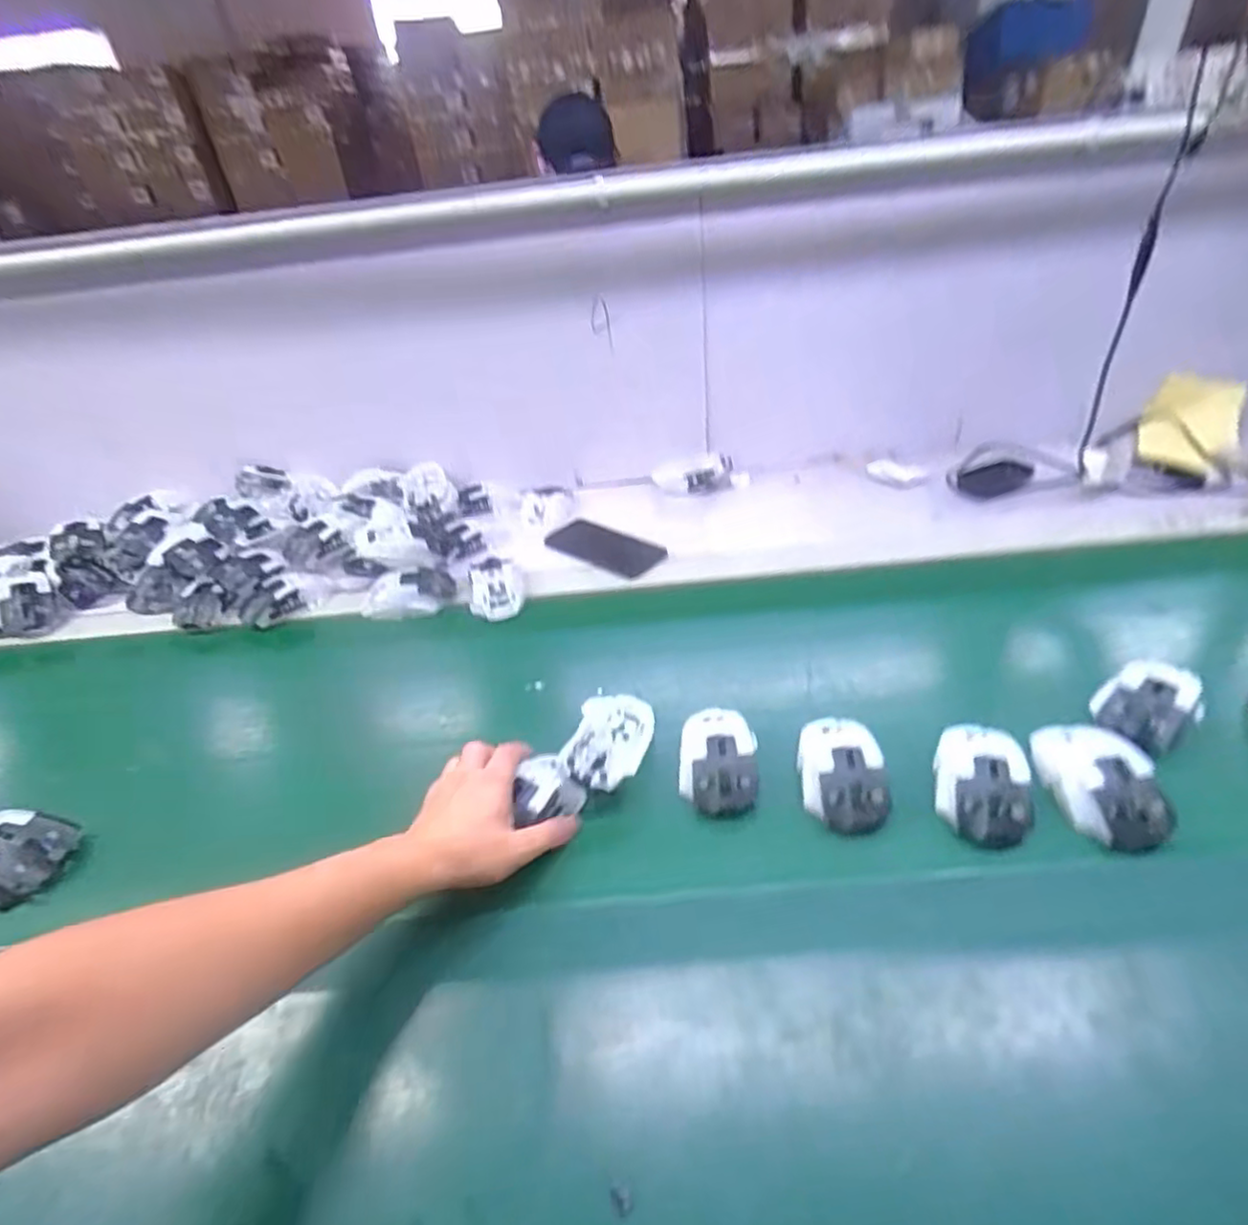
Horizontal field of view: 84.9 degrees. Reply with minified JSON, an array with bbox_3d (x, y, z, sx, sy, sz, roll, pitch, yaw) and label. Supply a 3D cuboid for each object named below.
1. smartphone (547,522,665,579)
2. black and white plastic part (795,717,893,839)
[{"bbox_3d":[-0.025,-0.086,0.884,0.152,0.012,0.076,21,45,33],"label":"smartphone"},{"bbox_3d":[0.182,0.133,0.572,0.073,0.049,0.109,-2,37,2],"label":"black and white plastic part"}]

